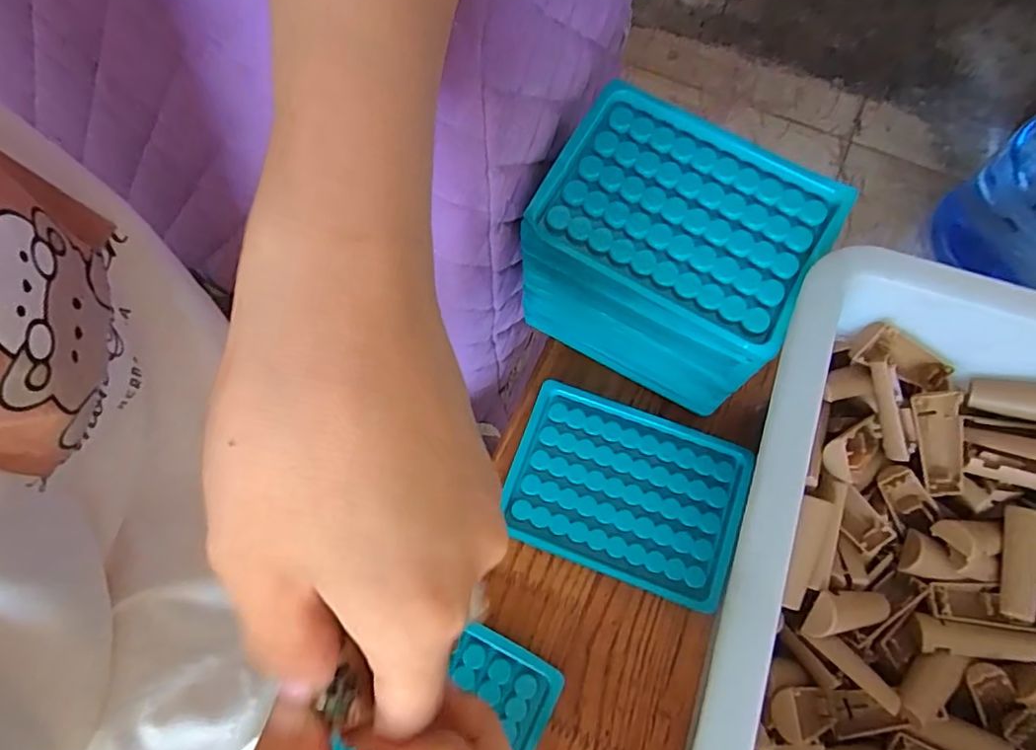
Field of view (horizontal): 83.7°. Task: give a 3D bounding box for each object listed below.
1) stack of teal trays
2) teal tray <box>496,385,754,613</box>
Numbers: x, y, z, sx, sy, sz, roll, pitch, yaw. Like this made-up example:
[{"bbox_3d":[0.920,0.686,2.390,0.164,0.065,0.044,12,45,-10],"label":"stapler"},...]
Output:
[{"bbox_3d":[0.079,-0.061,0.319,0.131,0.106,0.097,30,75,10],"label":"stack of teal trays"},{"bbox_3d":[0.063,0.069,0.342,0.131,0.012,0.097,19,73,7],"label":"teal tray"}]

